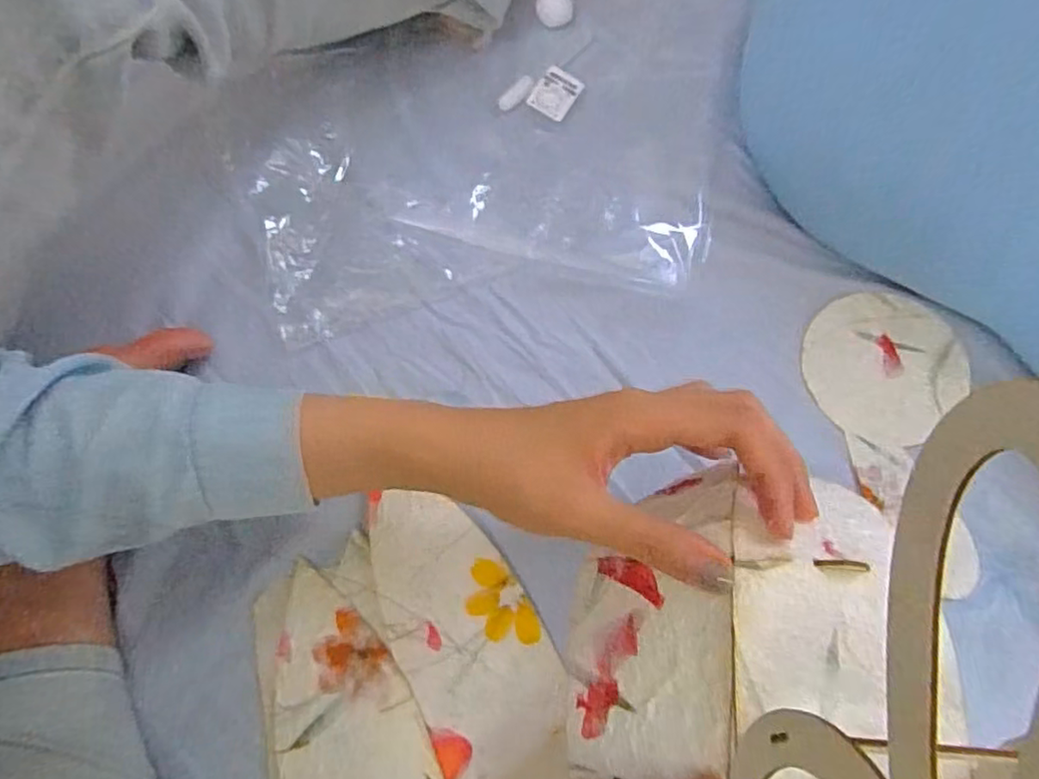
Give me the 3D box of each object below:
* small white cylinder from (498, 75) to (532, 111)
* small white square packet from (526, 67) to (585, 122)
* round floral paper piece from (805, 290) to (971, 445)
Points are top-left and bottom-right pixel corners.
[{"bbox_3d":[-0.002,-0.228,0.484,0.013,0.007,0.033,38,75,9],"label":"small white cylinder"},{"bbox_3d":[0.028,-0.227,0.481,0.031,0.004,0.038,32,82,-6],"label":"small white square packet"},{"bbox_3d":[0.255,-0.017,0.439,0.110,0.004,0.102,0,76,-2],"label":"round floral paper piece"}]

